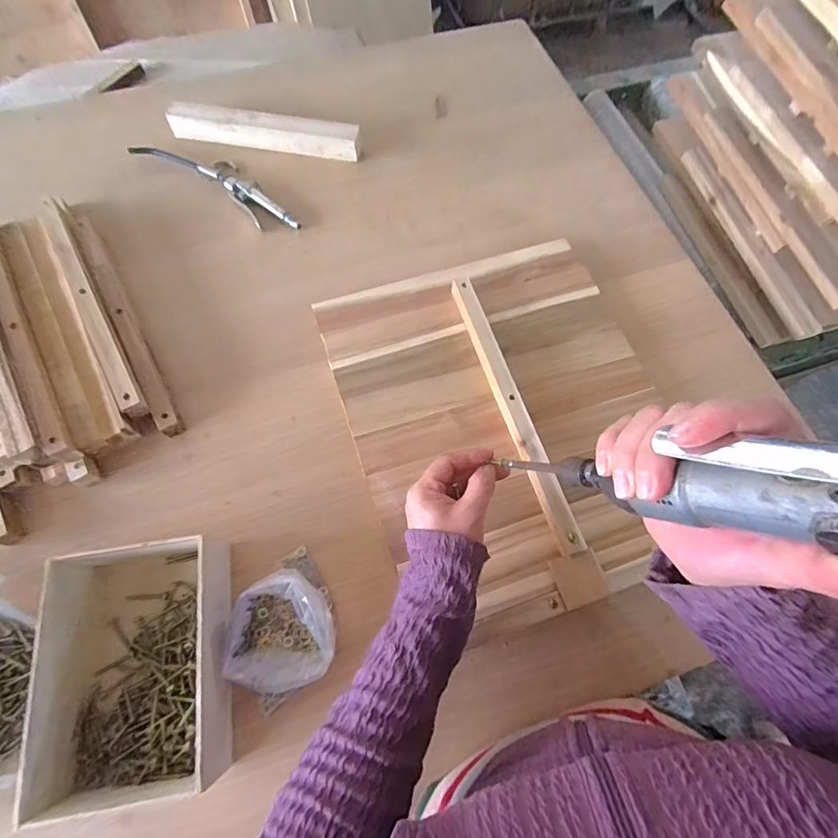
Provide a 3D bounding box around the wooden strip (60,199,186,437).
[{"bbox_3d":[-0.362,-0.136,0.558,0.024,0.027,0.370,-29,71,-13],"label":"wooden strip"}]

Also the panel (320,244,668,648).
[{"bbox_3d":[0.100,-0.012,0.514,0.341,0.036,0.414,-17,69,-8],"label":"panel"}]

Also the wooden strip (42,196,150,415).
[{"bbox_3d":[-0.380,-0.137,0.529,0.021,0.017,0.321,-29,72,-13],"label":"wooden strip"}]

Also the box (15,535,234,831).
[{"bbox_3d":[-0.237,0.212,0.400,0.136,0.074,0.193,-11,68,-6],"label":"box"}]

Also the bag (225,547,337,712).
[{"bbox_3d":[-0.128,0.190,0.418,0.100,0.051,0.109,-31,72,-14],"label":"bag"}]

